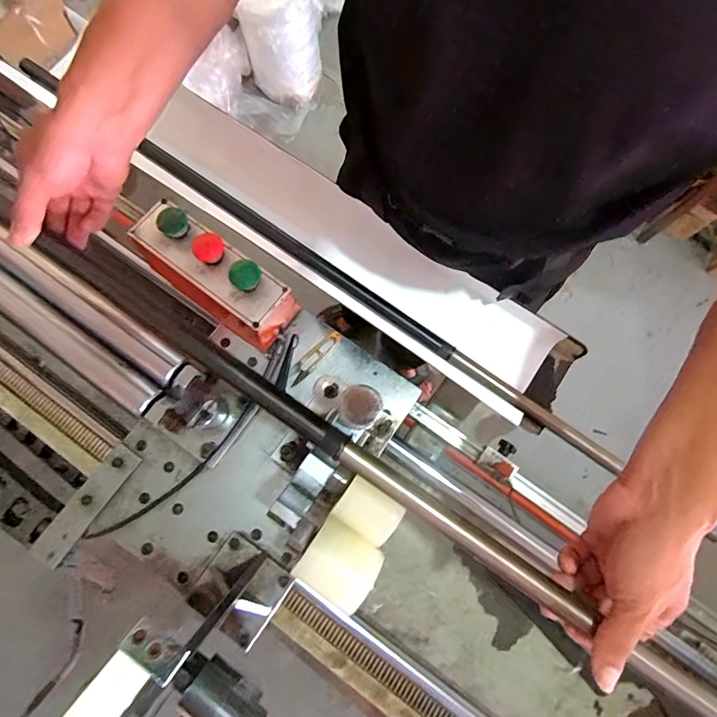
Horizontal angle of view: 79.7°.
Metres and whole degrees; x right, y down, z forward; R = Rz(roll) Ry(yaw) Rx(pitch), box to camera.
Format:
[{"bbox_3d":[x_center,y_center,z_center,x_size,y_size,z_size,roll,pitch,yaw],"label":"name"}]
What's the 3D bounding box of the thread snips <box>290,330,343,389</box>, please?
[{"bbox_3d":[-0.064,-0.002,0.620,0.023,0.007,0.099,42,79,8],"label":"thread snips"}]

